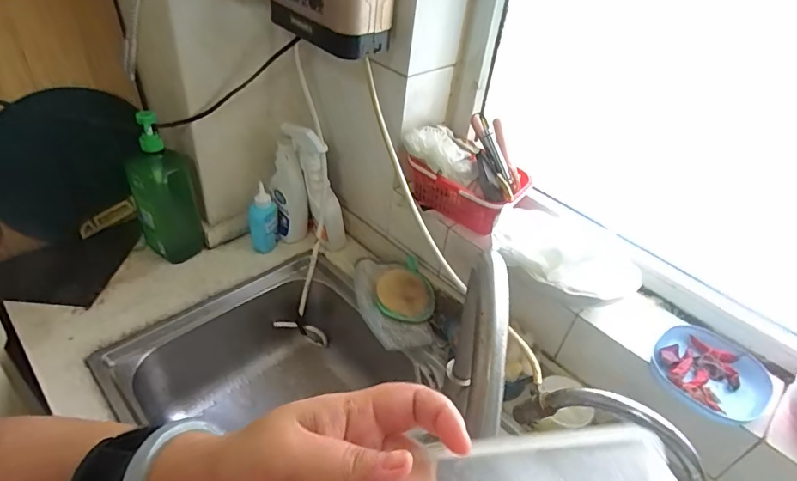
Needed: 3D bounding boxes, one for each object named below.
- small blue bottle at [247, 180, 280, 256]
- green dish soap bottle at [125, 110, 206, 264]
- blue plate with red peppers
[{"bbox_3d":[-0.265,-0.035,0.936,0.047,0.139,0.053,22,41,16],"label":"small blue bottle"},{"bbox_3d":[-0.413,-0.081,0.851,0.104,0.287,0.066,-12,43,-22],"label":"green dish soap bottle"},{"bbox_3d":[0.416,0.173,0.631,0.131,0.035,0.132,5,40,-4],"label":"blue plate with red peppers"}]

